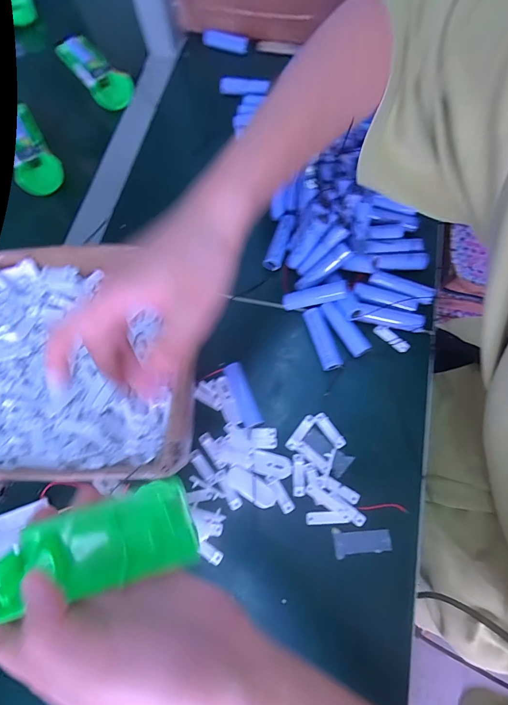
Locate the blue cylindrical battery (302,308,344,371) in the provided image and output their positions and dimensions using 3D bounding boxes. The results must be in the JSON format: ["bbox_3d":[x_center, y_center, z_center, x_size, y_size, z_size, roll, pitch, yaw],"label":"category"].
[{"bbox_3d":[0.071,-0.013,0.367,0.020,0.017,0.067,-17,71,-4],"label":"blue cylindrical battery"}]

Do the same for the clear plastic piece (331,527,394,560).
[{"bbox_3d":[0.096,0.166,0.312,0.049,0.006,0.023,-8,71,-1],"label":"clear plastic piece"}]

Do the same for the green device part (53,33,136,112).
[{"bbox_3d":[-0.233,-0.409,0.507,0.054,0.024,0.161,-39,74,-11],"label":"green device part"}]

